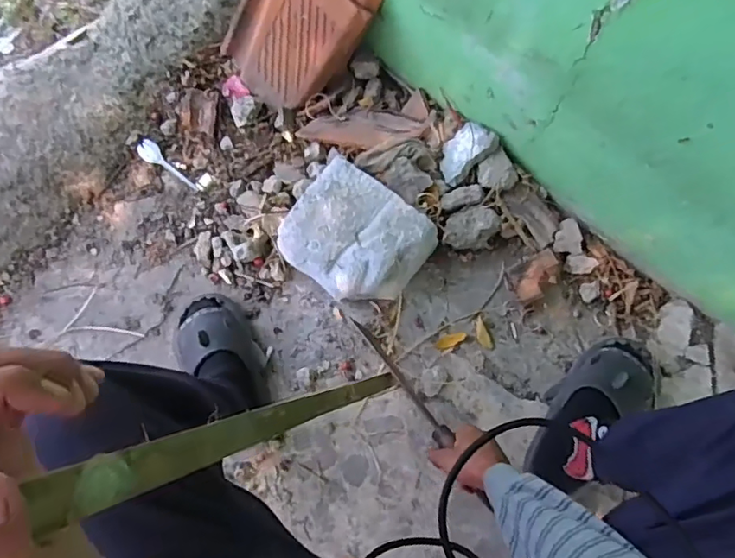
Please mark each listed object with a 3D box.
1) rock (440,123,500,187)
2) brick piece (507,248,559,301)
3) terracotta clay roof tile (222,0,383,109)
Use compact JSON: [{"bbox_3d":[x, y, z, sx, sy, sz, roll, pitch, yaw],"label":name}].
[{"bbox_3d":[0.173,-0.228,0.996,0.112,0.024,0.074,-47,56,27],"label":"rock"},{"bbox_3d":[0.296,-0.007,0.969,0.099,0.031,0.067,-25,76,-5],"label":"brick piece"},{"bbox_3d":[-0.132,-0.457,1.008,0.219,0.333,0.049,49,46,-7],"label":"terracotta clay roof tile"}]

